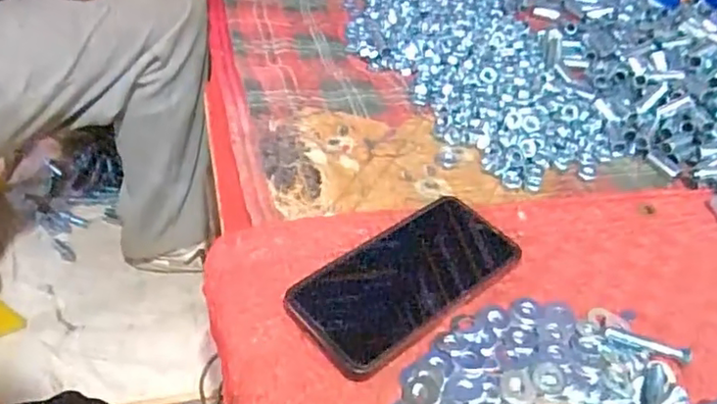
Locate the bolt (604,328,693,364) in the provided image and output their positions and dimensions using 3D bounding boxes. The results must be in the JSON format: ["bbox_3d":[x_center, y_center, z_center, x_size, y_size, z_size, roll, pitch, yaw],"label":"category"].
[{"bbox_3d":[0.192,0.095,0.410,0.055,0.006,0.010,17,44,10],"label":"bolt"}]

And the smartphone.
[{"bbox_3d":[0.034,0.051,0.429,0.166,0.013,0.077,-29,54,-32],"label":"smartphone"}]

